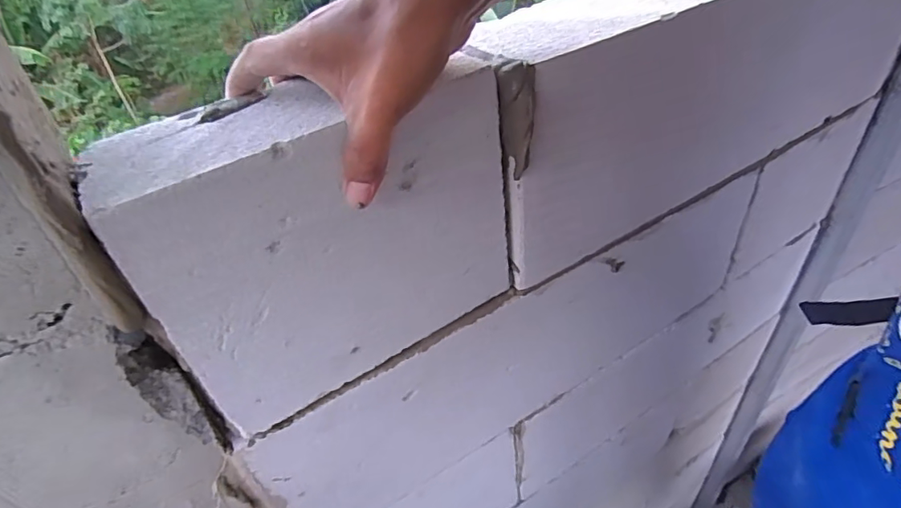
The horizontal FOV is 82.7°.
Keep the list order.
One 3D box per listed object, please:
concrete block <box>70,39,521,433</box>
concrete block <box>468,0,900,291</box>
[{"bbox_3d":[-0.081,-0.015,0.368,0.238,0.190,0.080,-27,44,-22],"label":"concrete block"},{"bbox_3d":[0.272,-0.186,0.521,0.577,0.199,0.094,-27,44,-21],"label":"concrete block"}]

